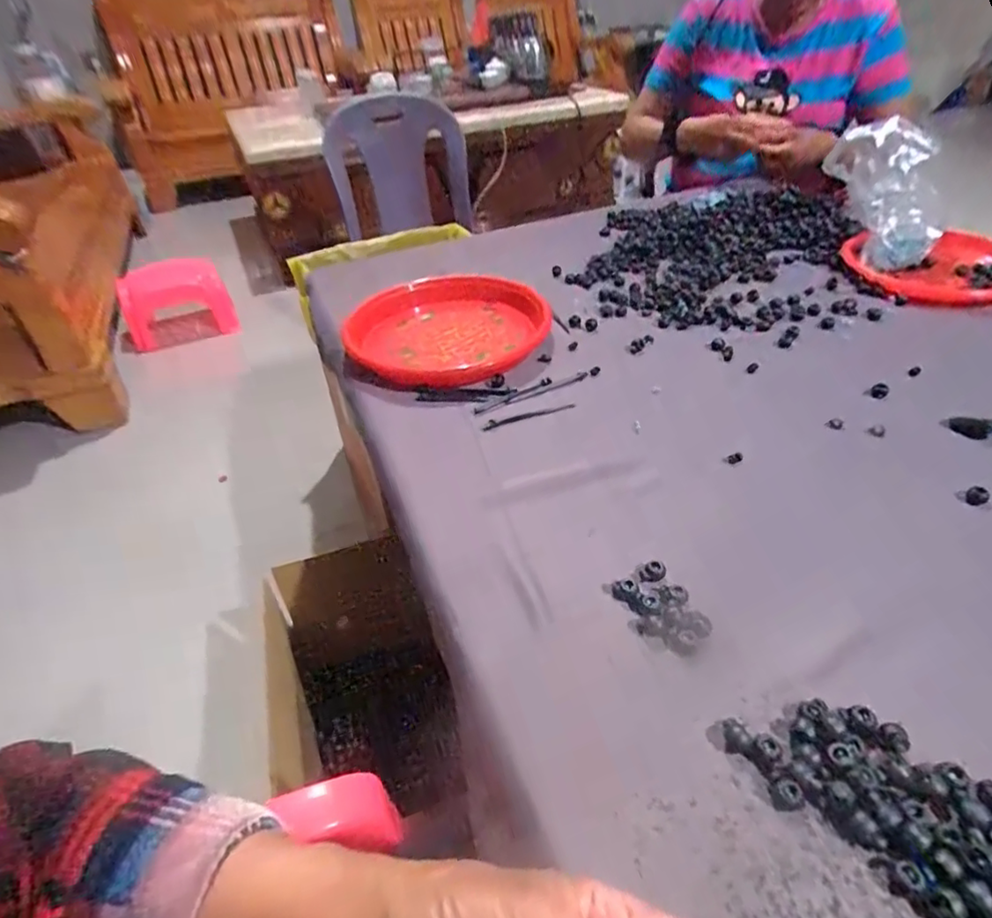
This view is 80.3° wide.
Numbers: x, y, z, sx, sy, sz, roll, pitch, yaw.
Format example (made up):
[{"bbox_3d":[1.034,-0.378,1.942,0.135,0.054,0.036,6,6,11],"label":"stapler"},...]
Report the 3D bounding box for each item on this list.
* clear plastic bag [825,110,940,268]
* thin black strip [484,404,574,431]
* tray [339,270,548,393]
[{"bbox_3d":[0.570,-0.385,0.854,0.091,0.105,0.237,-3,72,2],"label":"clear plastic bag"},{"bbox_3d":[0.035,-0.045,0.622,0.104,0.004,0.011,-14,40,-12],"label":"thin black strip"},{"bbox_3d":[-0.062,-0.163,0.736,0.256,0.040,0.228,-11,39,-8],"label":"tray"}]

